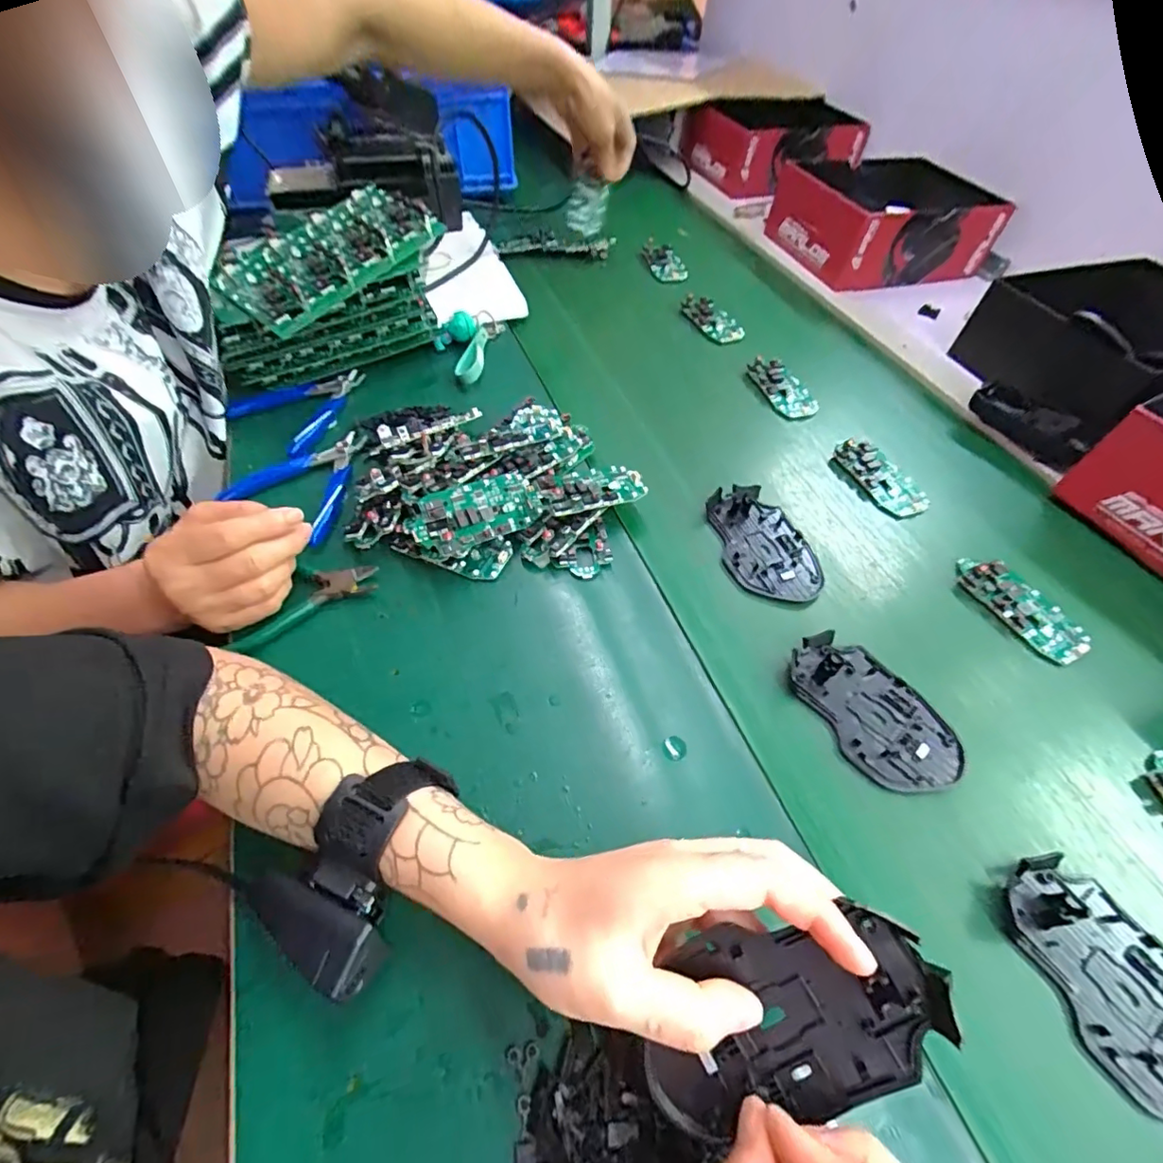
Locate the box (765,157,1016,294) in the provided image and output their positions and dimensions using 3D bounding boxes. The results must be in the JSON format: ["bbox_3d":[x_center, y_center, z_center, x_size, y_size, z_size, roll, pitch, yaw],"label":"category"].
[{"bbox_3d":[0.415,-0.496,0.743,0.240,0.095,0.178,-10,57,-16],"label":"box"}]

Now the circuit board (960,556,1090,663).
[{"bbox_3d":[0.333,0.018,0.408,0.041,0.016,0.096,-30,60,-21],"label":"circuit board"}]

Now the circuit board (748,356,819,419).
[{"bbox_3d":[0.215,-0.205,0.564,0.044,0.016,0.086,-15,56,-12],"label":"circuit board"}]

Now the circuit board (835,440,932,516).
[{"bbox_3d":[0.273,-0.096,0.490,0.042,0.013,0.092,-23,58,-17],"label":"circuit board"}]

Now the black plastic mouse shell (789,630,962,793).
[{"bbox_3d":[0.193,0.081,0.354,0.070,0.016,0.111,-21,57,-16],"label":"black plastic mouse shell"}]

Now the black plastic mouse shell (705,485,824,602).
[{"bbox_3d":[0.149,-0.033,0.439,0.072,0.013,0.110,-6,54,-6],"label":"black plastic mouse shell"}]

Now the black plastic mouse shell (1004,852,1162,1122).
[{"bbox_3d":[0.273,0.200,0.272,0.071,0.014,0.110,-15,56,-12],"label":"black plastic mouse shell"}]

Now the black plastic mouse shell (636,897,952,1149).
[{"bbox_3d":[0.080,0.170,0.211,0.116,0.018,0.068,-23,82,7],"label":"black plastic mouse shell"}]

